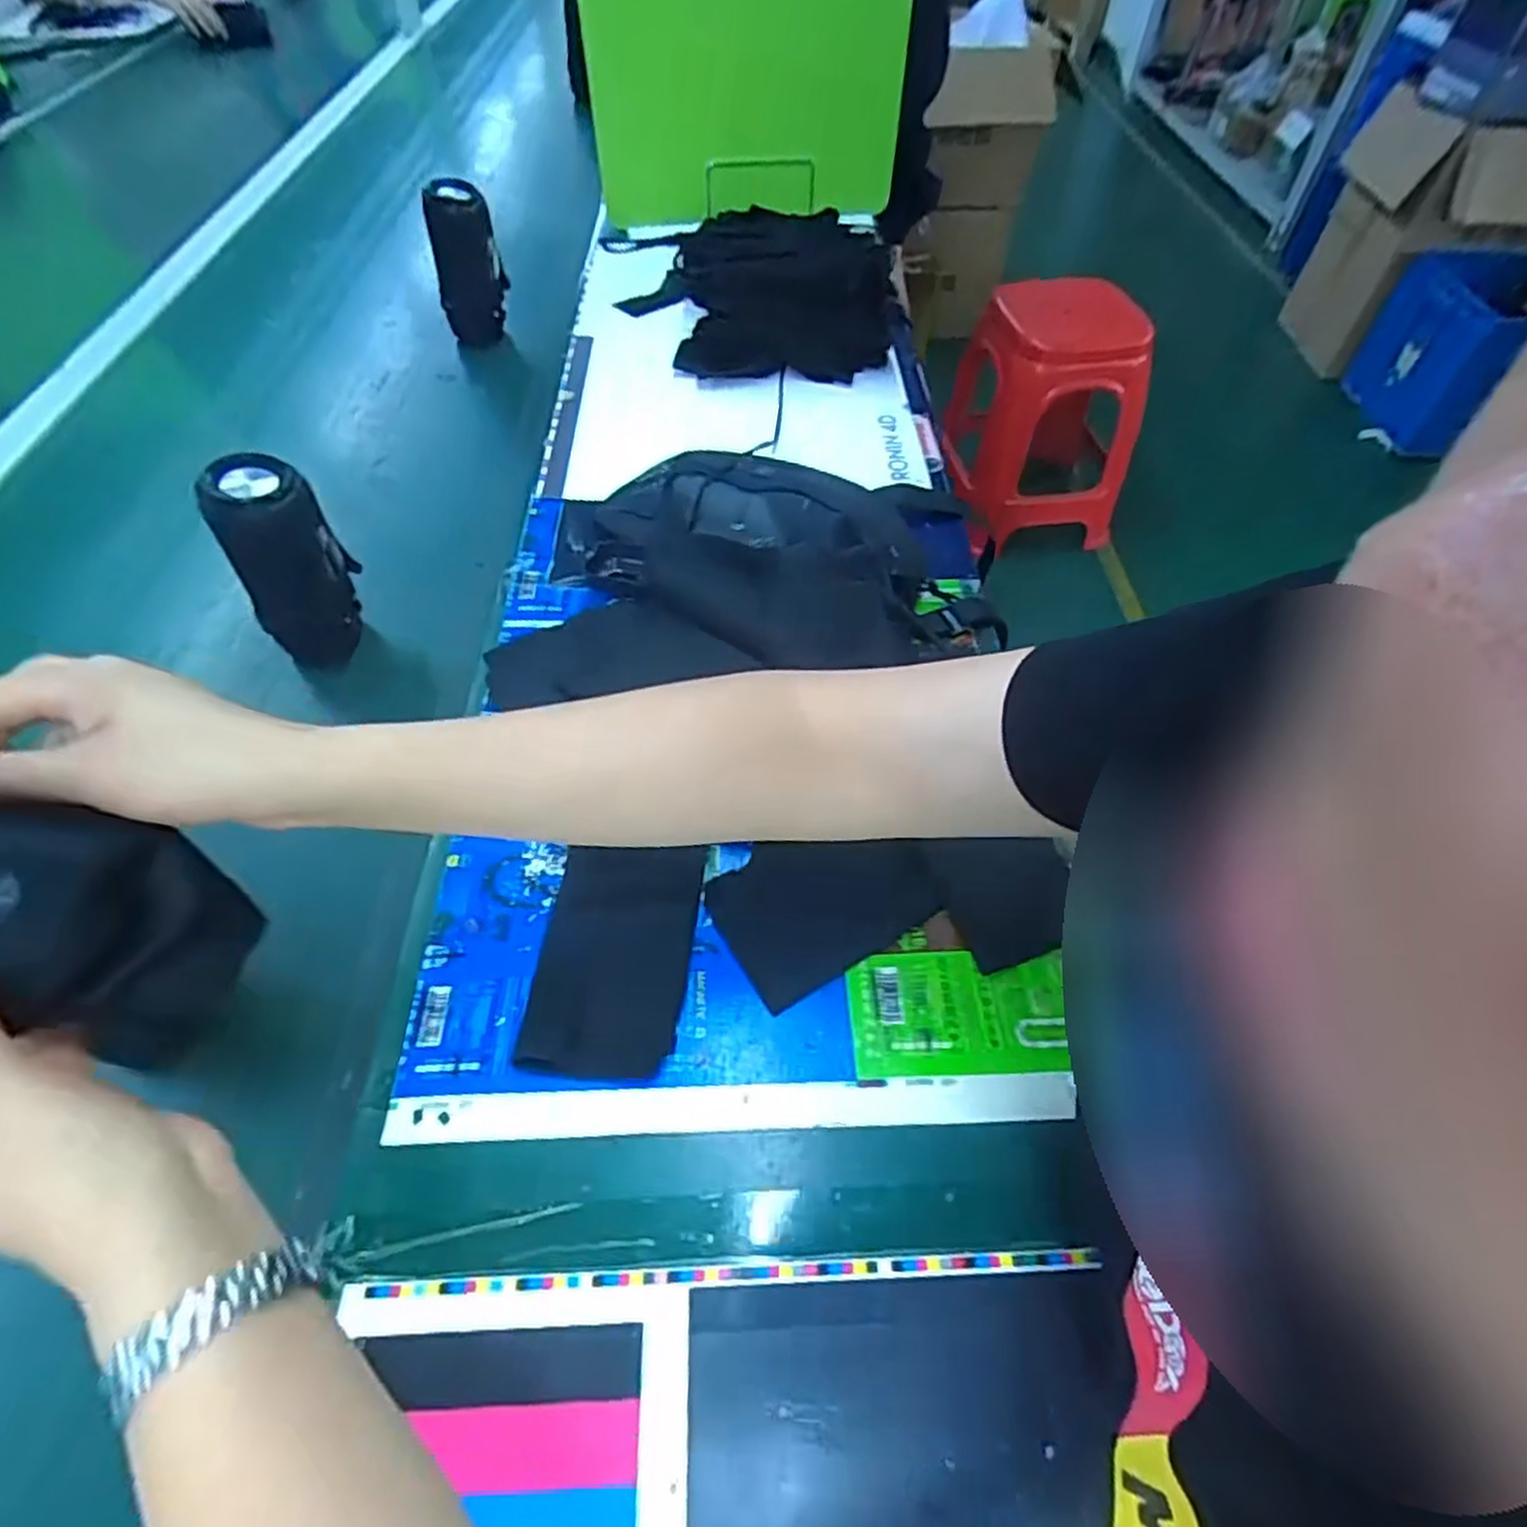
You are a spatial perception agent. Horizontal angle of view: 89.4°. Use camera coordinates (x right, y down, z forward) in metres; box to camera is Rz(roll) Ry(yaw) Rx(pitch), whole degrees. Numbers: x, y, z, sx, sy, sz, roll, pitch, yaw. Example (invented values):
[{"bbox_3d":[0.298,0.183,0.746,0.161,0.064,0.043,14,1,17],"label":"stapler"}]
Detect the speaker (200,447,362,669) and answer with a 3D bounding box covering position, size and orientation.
[{"bbox_3d":[-0.338,-0.144,0.560,0.067,0.148,0.058,-5,54,-5],"label":"speaker"}]

